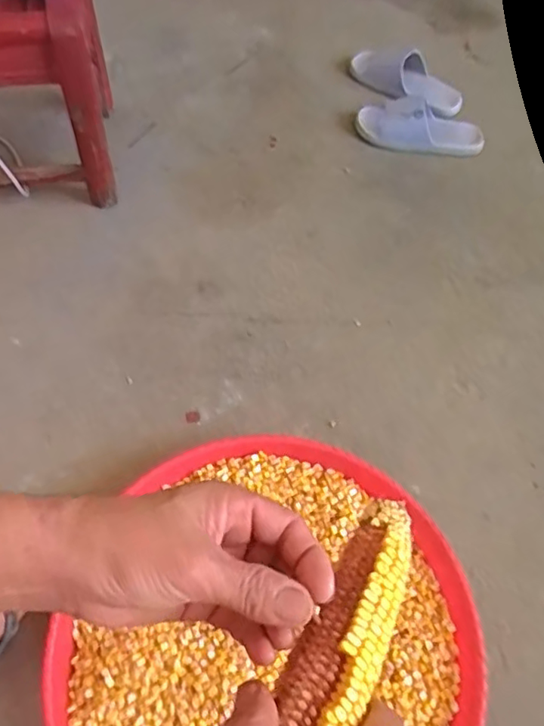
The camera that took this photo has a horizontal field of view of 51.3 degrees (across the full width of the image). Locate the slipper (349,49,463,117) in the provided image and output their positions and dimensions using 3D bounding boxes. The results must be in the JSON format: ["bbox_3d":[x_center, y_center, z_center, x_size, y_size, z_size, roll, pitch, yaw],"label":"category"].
[{"bbox_3d":[0.285,-0.605,1.195,0.241,0.056,0.098,34,63,16],"label":"slipper"}]

